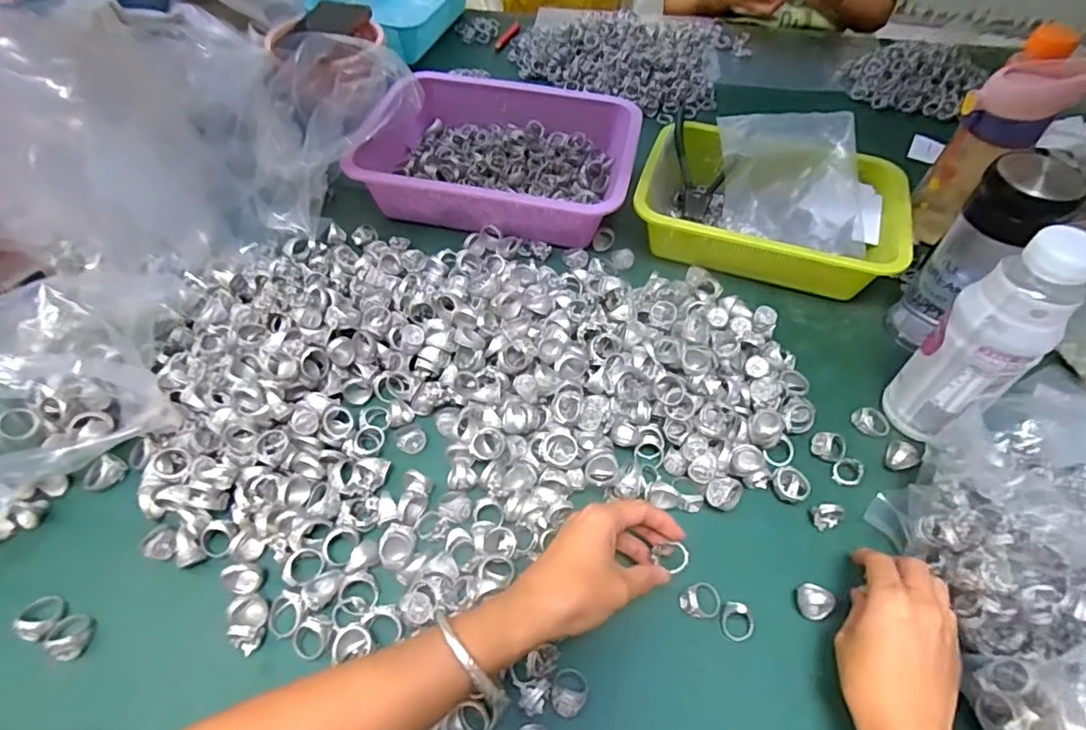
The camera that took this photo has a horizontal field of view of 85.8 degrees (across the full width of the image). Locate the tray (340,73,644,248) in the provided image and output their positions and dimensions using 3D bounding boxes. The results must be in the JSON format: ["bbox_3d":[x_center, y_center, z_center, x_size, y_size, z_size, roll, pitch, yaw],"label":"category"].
[{"bbox_3d":[-0.046,-0.253,0.680,0.302,0.067,0.233,10,53,6],"label":"tray"}]

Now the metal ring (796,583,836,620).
[{"bbox_3d":[0.192,0.164,0.410,0.023,0.016,0.023,1,53,-1],"label":"metal ring"}]

